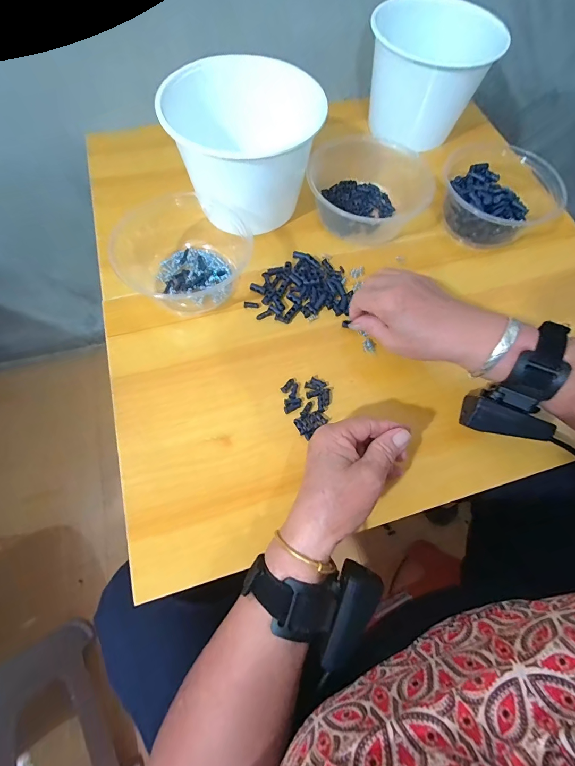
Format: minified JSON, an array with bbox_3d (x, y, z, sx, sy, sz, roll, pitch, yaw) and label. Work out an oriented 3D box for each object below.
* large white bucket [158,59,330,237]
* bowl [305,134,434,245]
[{"bbox_3d":[-0.045,-0.258,0.395,0.139,0.119,0.139,1,66,-3],"label":"large white bucket"},{"bbox_3d":[0.104,-0.244,0.438,0.133,0.053,0.129,1,66,-3],"label":"bowl"}]

